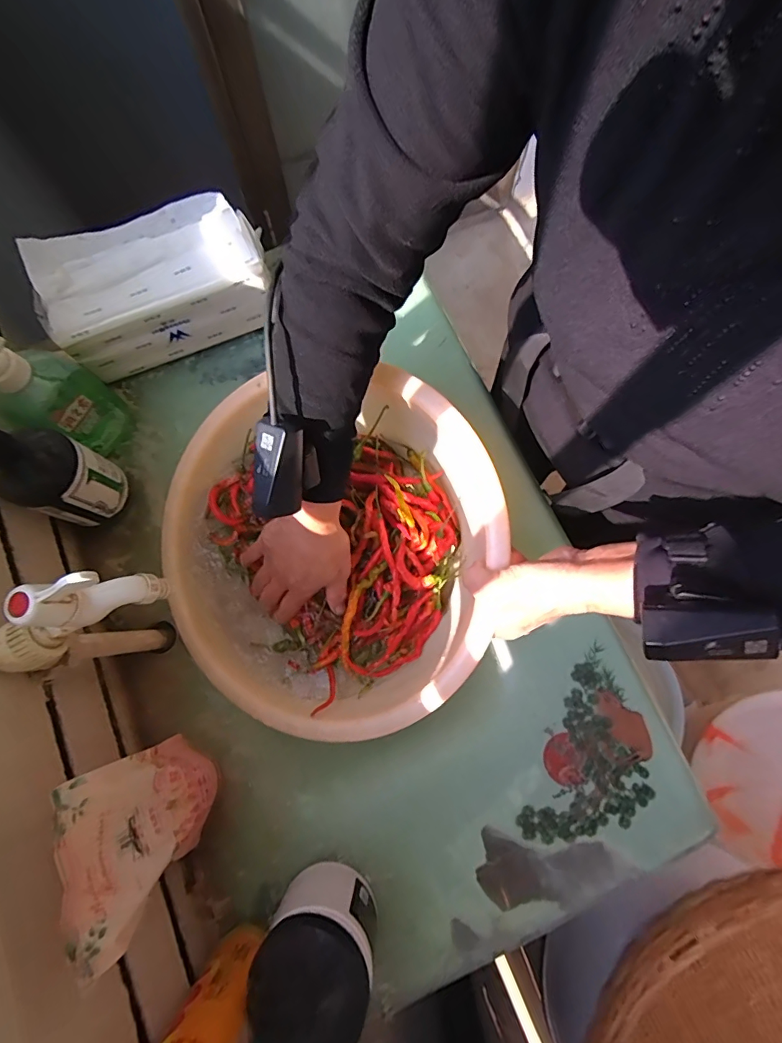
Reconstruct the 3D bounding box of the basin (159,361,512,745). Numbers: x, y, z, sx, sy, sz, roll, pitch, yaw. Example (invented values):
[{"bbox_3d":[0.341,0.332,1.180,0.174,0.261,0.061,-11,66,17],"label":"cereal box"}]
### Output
[{"bbox_3d":[-0.072,0.033,0.433,0.317,0.133,0.310,0,78,0],"label":"basin"}]

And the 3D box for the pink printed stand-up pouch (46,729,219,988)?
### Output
[{"bbox_3d":[-0.184,0.233,0.360,0.037,0.164,0.106,-15,79,-3],"label":"pink printed stand-up pouch"}]

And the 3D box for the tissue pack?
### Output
[{"bbox_3d":[-0.253,-0.265,0.499,0.224,0.085,0.133,-22,79,-4],"label":"tissue pack"}]

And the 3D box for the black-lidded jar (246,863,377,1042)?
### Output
[{"bbox_3d":[-0.060,0.345,0.372,0.083,0.105,0.089,0,78,0],"label":"black-lidded jar"}]

